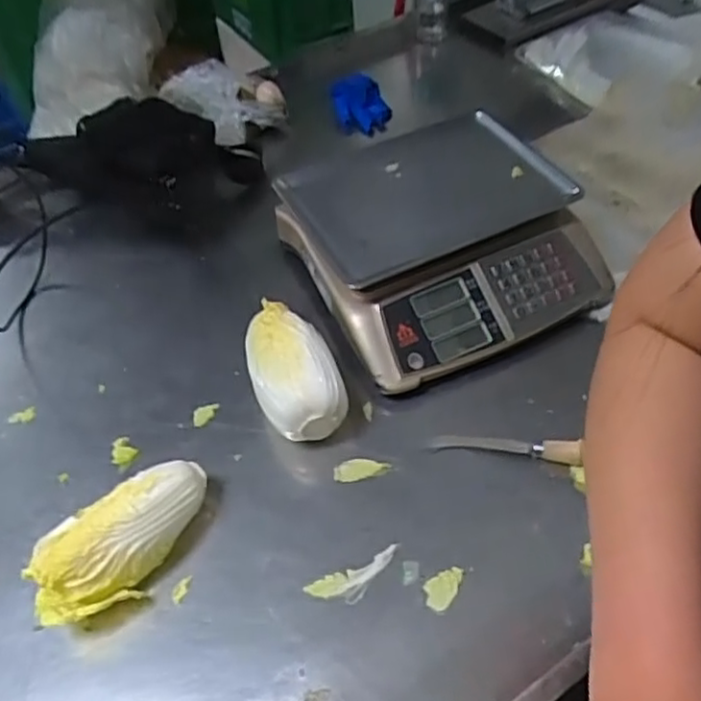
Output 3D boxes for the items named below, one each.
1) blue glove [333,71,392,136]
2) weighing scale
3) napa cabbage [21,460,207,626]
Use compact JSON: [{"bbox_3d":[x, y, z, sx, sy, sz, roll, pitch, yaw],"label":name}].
[{"bbox_3d":[0.014,-0.336,0.921,0.074,0.070,0.047,-4,49,2],"label":"blue glove"},{"bbox_3d":[0.102,-0.142,0.810,0.306,0.111,0.305,-24,57,-12],"label":"weighing scale"},{"bbox_3d":[-0.215,0.182,0.655,0.185,0.077,0.084,-32,54,-21],"label":"napa cabbage"}]

